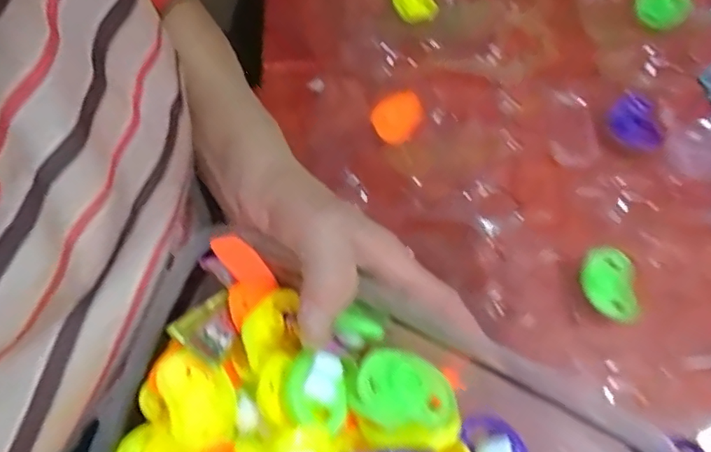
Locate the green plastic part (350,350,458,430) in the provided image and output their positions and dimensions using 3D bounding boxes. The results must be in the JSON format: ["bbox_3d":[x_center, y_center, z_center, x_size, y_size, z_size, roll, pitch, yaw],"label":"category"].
[{"bbox_3d":[0.023,0.074,0.242,0.044,0.014,0.033,12,67,10],"label":"green plastic part"}]

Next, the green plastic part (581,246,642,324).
[{"bbox_3d":[0.166,0.037,0.351,0.036,0.011,0.050,-3,63,2],"label":"green plastic part"}]

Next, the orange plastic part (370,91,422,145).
[{"bbox_3d":[0.034,-0.087,0.426,0.034,0.010,0.045,40,72,20],"label":"orange plastic part"}]

